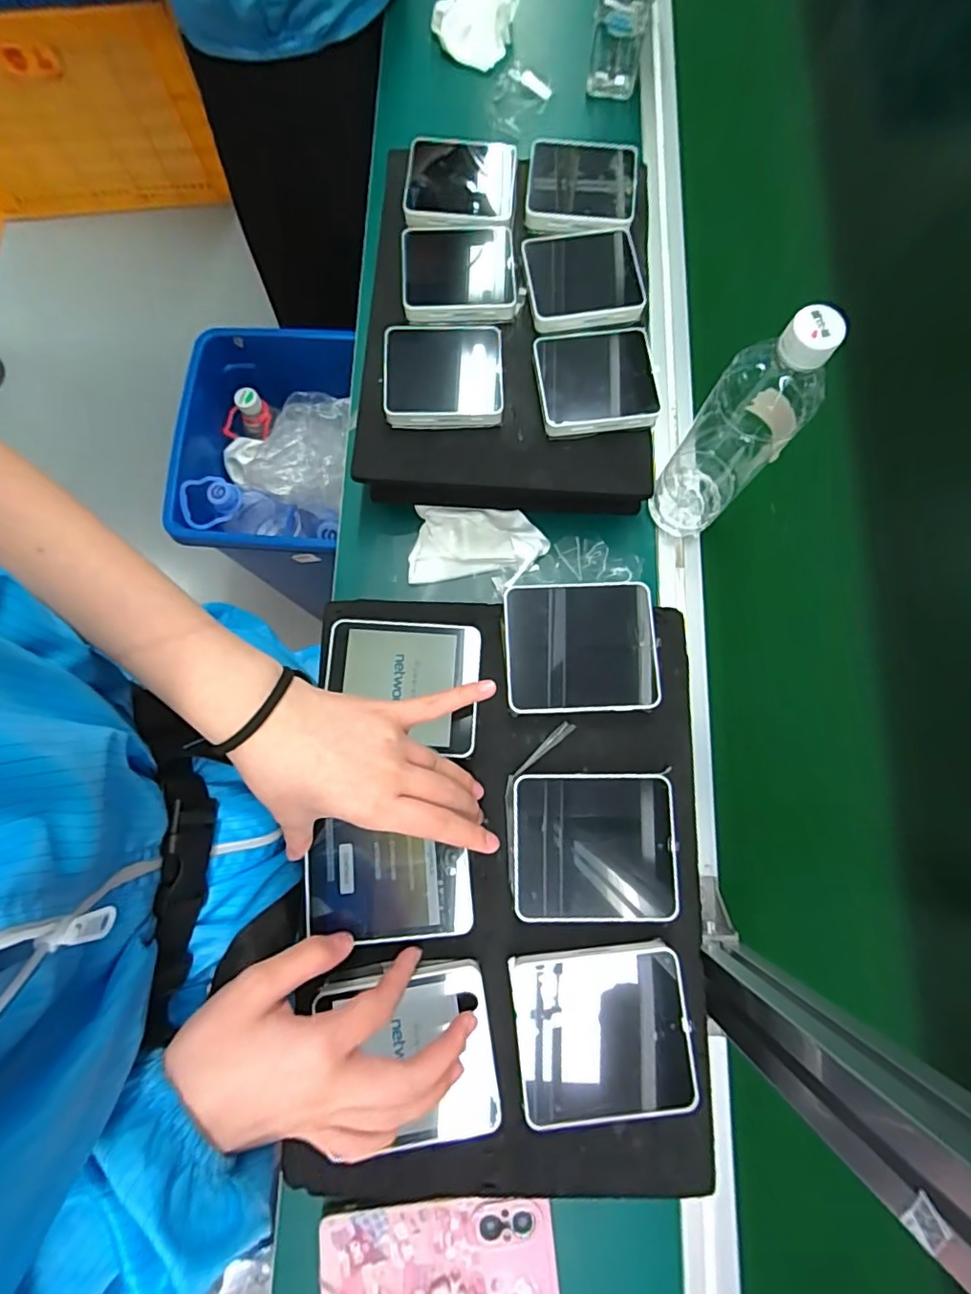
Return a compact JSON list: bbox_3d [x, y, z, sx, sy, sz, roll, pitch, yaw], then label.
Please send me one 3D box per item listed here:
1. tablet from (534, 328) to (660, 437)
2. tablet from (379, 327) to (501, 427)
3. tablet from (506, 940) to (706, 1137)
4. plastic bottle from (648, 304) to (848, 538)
[{"bbox_3d":[0.093,-0.227,0.477,0.098,0.016,0.093,-7,79,-3],"label":"tablet"},{"bbox_3d":[-0.035,-0.231,0.474,0.097,0.020,0.090,-1,78,-1],"label":"tablet"},{"bbox_3d":[0.068,0.222,0.324,0.099,0.011,0.085,-6,79,-2],"label":"tablet"},{"bbox_3d":[0.187,-0.160,0.425,0.057,0.225,0.065,33,80,6],"label":"plastic bottle"}]

